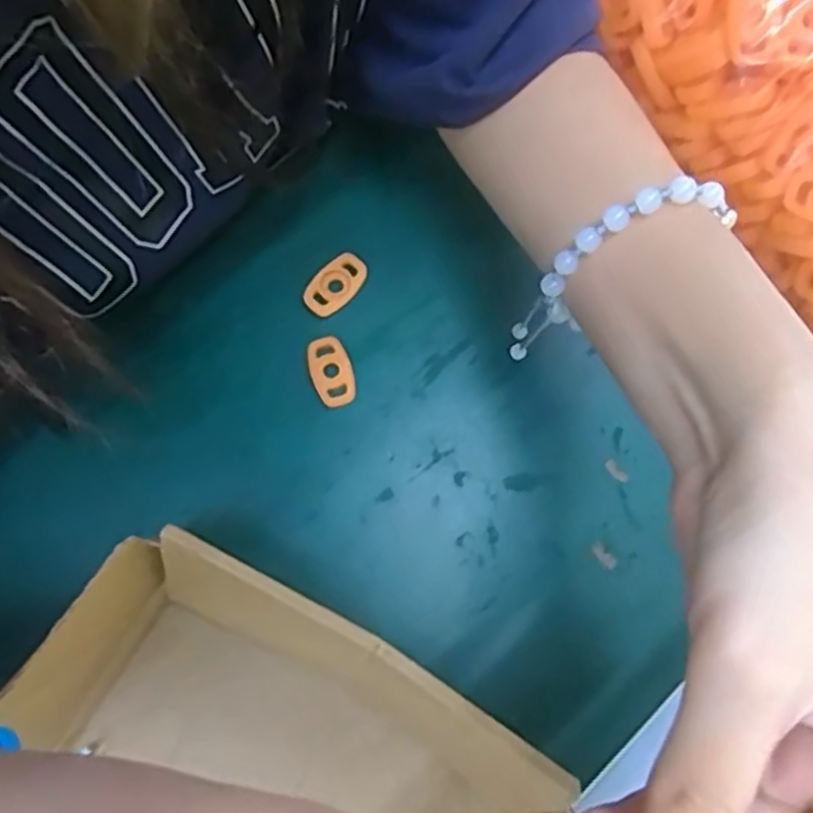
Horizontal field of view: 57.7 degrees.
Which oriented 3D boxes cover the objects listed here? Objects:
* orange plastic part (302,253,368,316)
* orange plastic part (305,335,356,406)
[{"bbox_3d":[-0.033,-0.057,0.344,0.019,0.005,0.032,37,79,7],"label":"orange plastic part"},{"bbox_3d":[-0.034,-0.016,0.338,0.019,0.004,0.032,-22,79,-6],"label":"orange plastic part"}]

